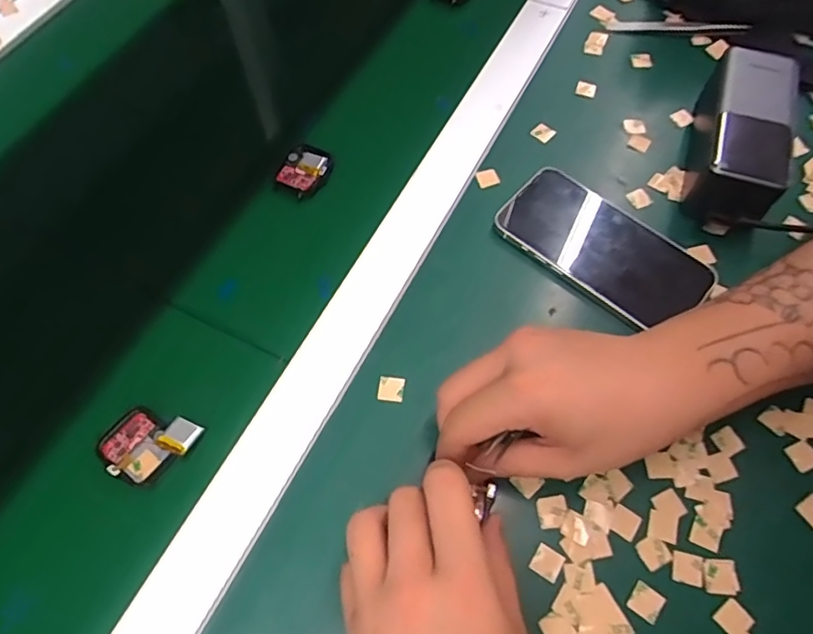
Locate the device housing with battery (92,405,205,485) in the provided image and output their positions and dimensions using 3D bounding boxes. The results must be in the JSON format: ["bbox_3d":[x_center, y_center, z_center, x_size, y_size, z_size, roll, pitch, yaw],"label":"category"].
[{"bbox_3d":[-0.156,0.076,0.341,0.052,0.014,0.044,21,66,12],"label":"device housing with battery"}]

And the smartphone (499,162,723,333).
[{"bbox_3d":[0.138,-0.050,0.399,0.141,0.011,0.075,38,70,18],"label":"smartphone"}]

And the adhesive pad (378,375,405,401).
[{"bbox_3d":[-0.009,0.045,0.359,0.015,0.004,0.015,6,63,4],"label":"adhesive pad"}]

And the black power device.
[{"bbox_3d":[0.246,-0.128,0.420,0.058,0.058,0.138,17,65,10],"label":"black power device"}]

